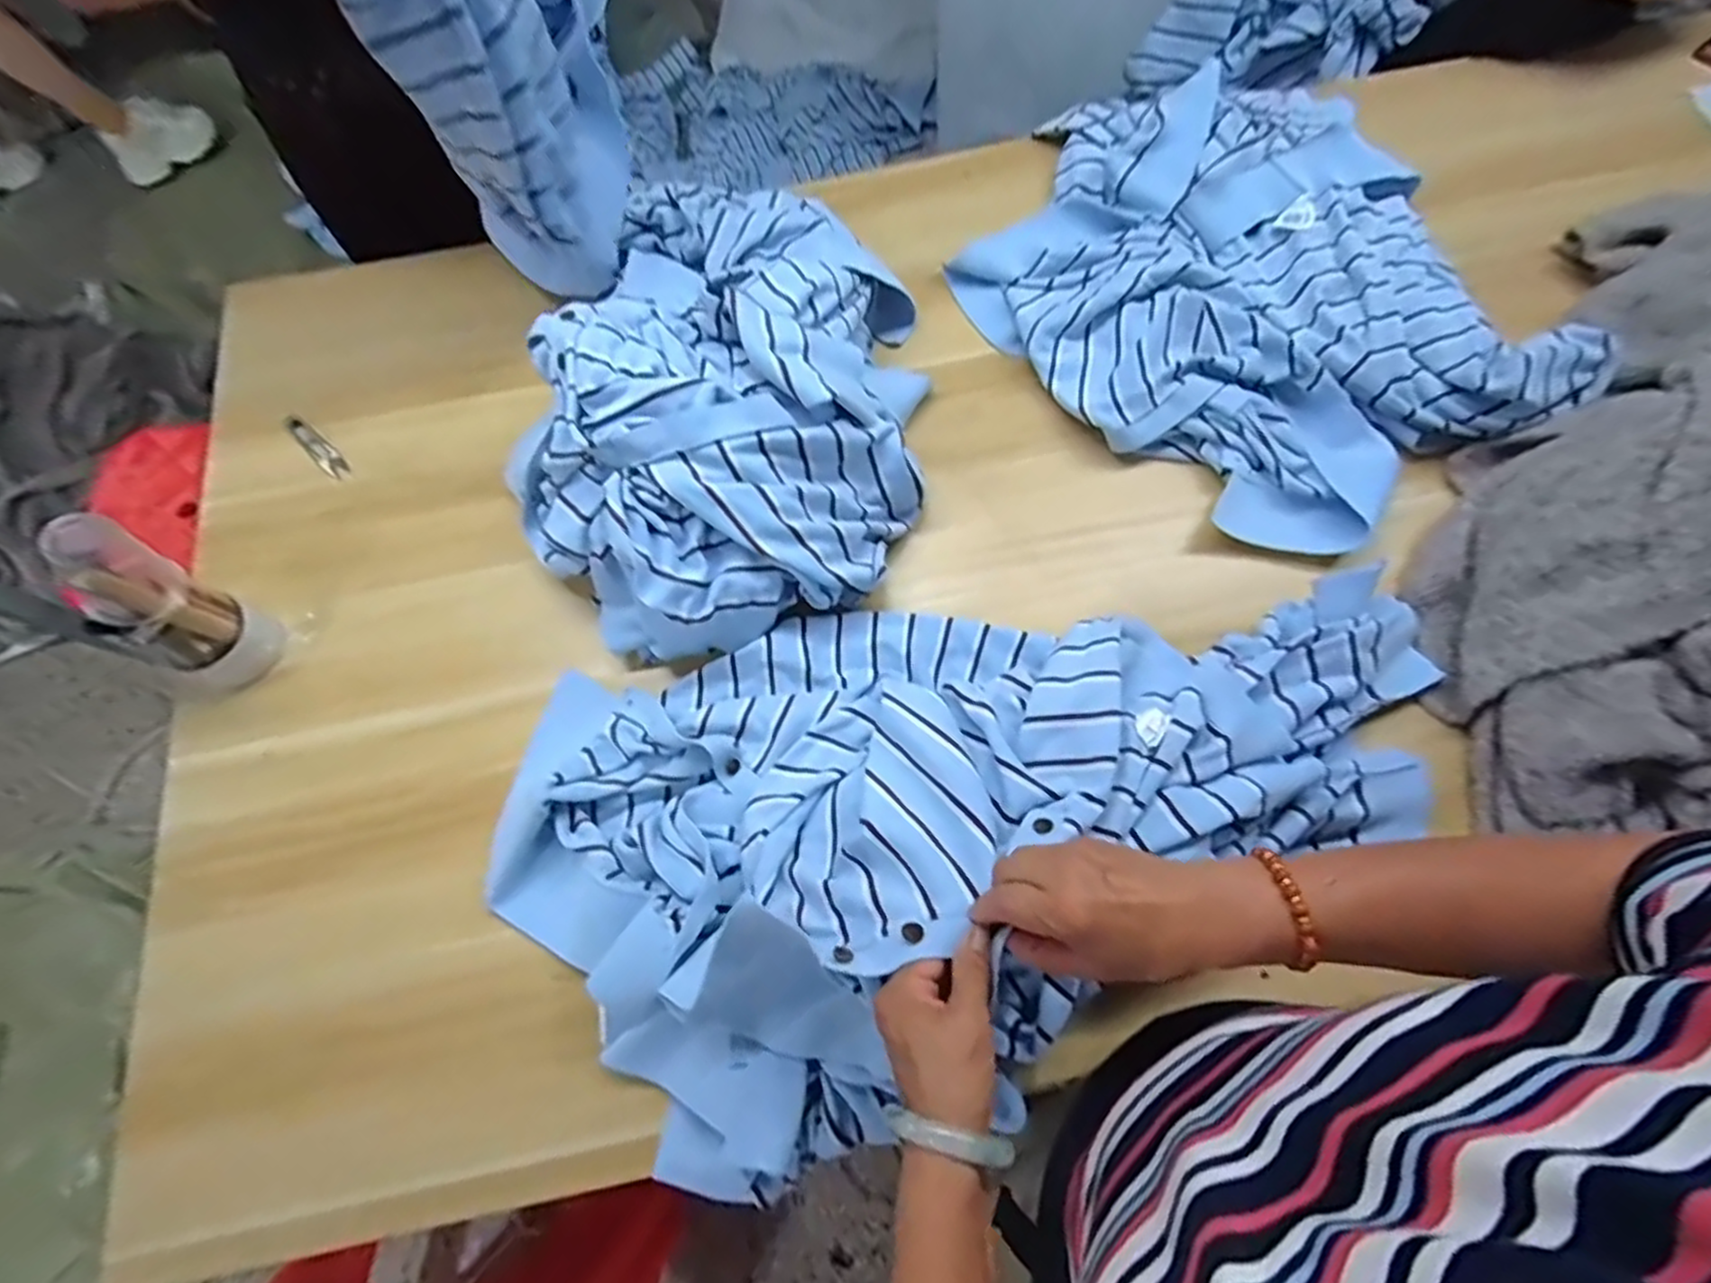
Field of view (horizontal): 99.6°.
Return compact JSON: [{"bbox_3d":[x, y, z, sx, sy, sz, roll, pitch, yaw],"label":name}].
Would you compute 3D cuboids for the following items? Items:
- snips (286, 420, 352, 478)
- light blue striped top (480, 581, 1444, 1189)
[{"bbox_3d":[-0.588,-0.214,0.791,0.103,0.004,0.024,42,77,15],"label":"snips"},{"bbox_3d":[0.095,0.102,0.561,0.765,0.158,0.388,-22,71,-6],"label":"light blue striped top"}]

